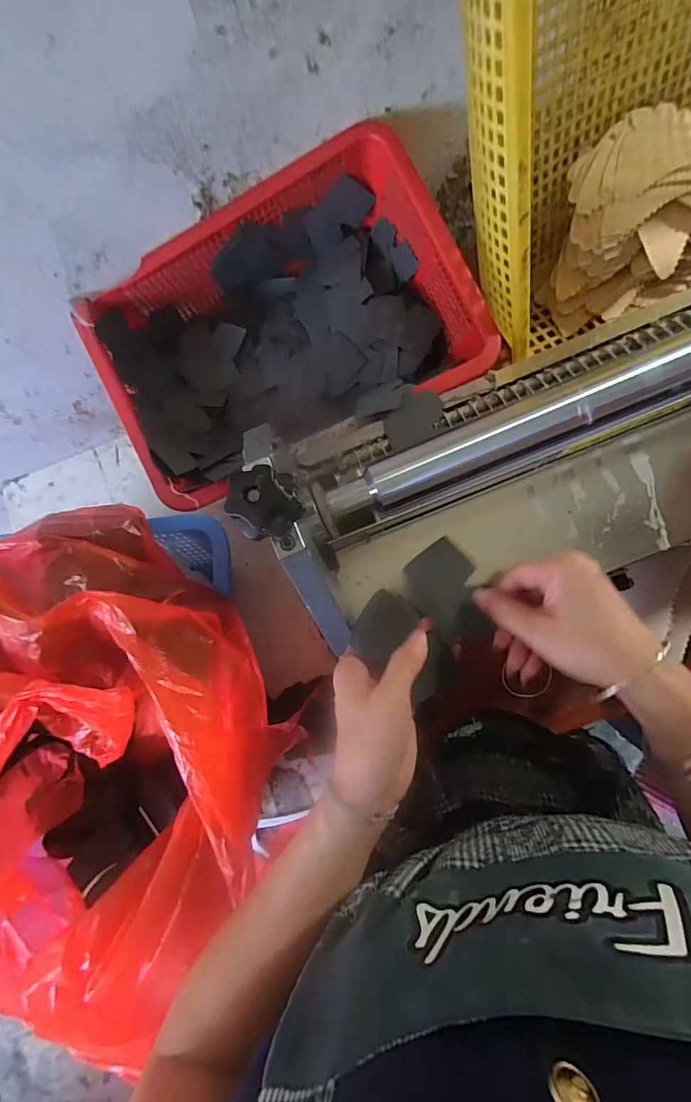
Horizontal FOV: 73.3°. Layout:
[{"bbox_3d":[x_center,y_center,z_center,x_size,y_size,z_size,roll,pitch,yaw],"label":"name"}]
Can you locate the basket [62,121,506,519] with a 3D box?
[{"bbox_3d":[-0.068,-0.232,0.524,0.390,0.109,0.287,-27,81,3],"label":"basket"}]

